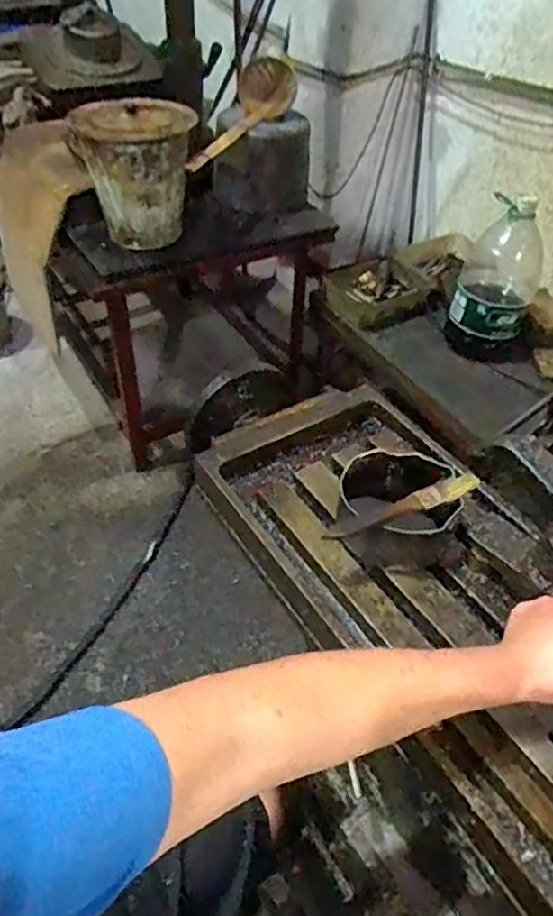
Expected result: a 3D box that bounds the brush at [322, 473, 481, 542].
[{"bbox_3d":[0.109,0.041,0.540,0.149,0.015,0.020,-16,50,-18],"label":"brush"}]

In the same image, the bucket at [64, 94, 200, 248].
[{"bbox_3d":[-0.300,-0.609,1.327,0.240,0.262,0.240,-5,47,-8],"label":"bucket"}]

